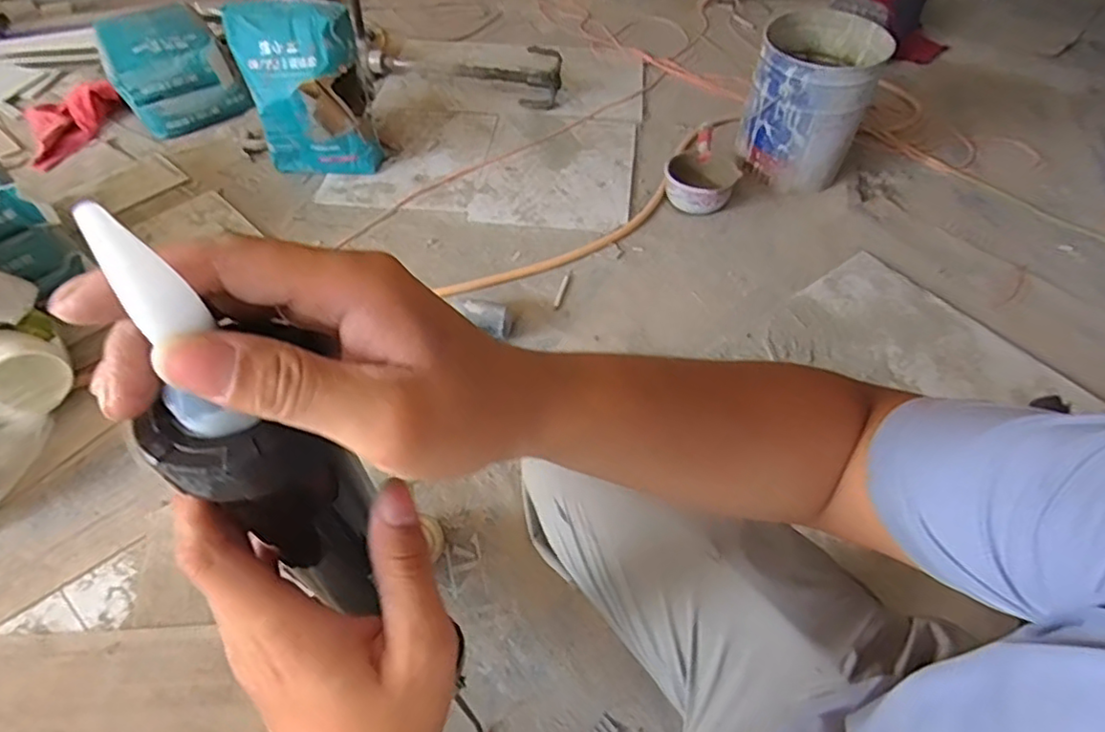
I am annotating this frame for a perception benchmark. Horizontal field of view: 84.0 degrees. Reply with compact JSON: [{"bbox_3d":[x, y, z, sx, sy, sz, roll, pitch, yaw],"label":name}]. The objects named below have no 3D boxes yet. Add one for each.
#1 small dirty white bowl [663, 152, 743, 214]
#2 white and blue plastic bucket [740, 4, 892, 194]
[{"bbox_3d":[0.360,-0.445,1.511,0.174,0.085,0.150,18,55,12],"label":"small dirty white bowl"},{"bbox_3d":[0.612,-0.644,1.479,0.267,0.332,0.266,1,54,-2],"label":"white and blue plastic bucket"}]

